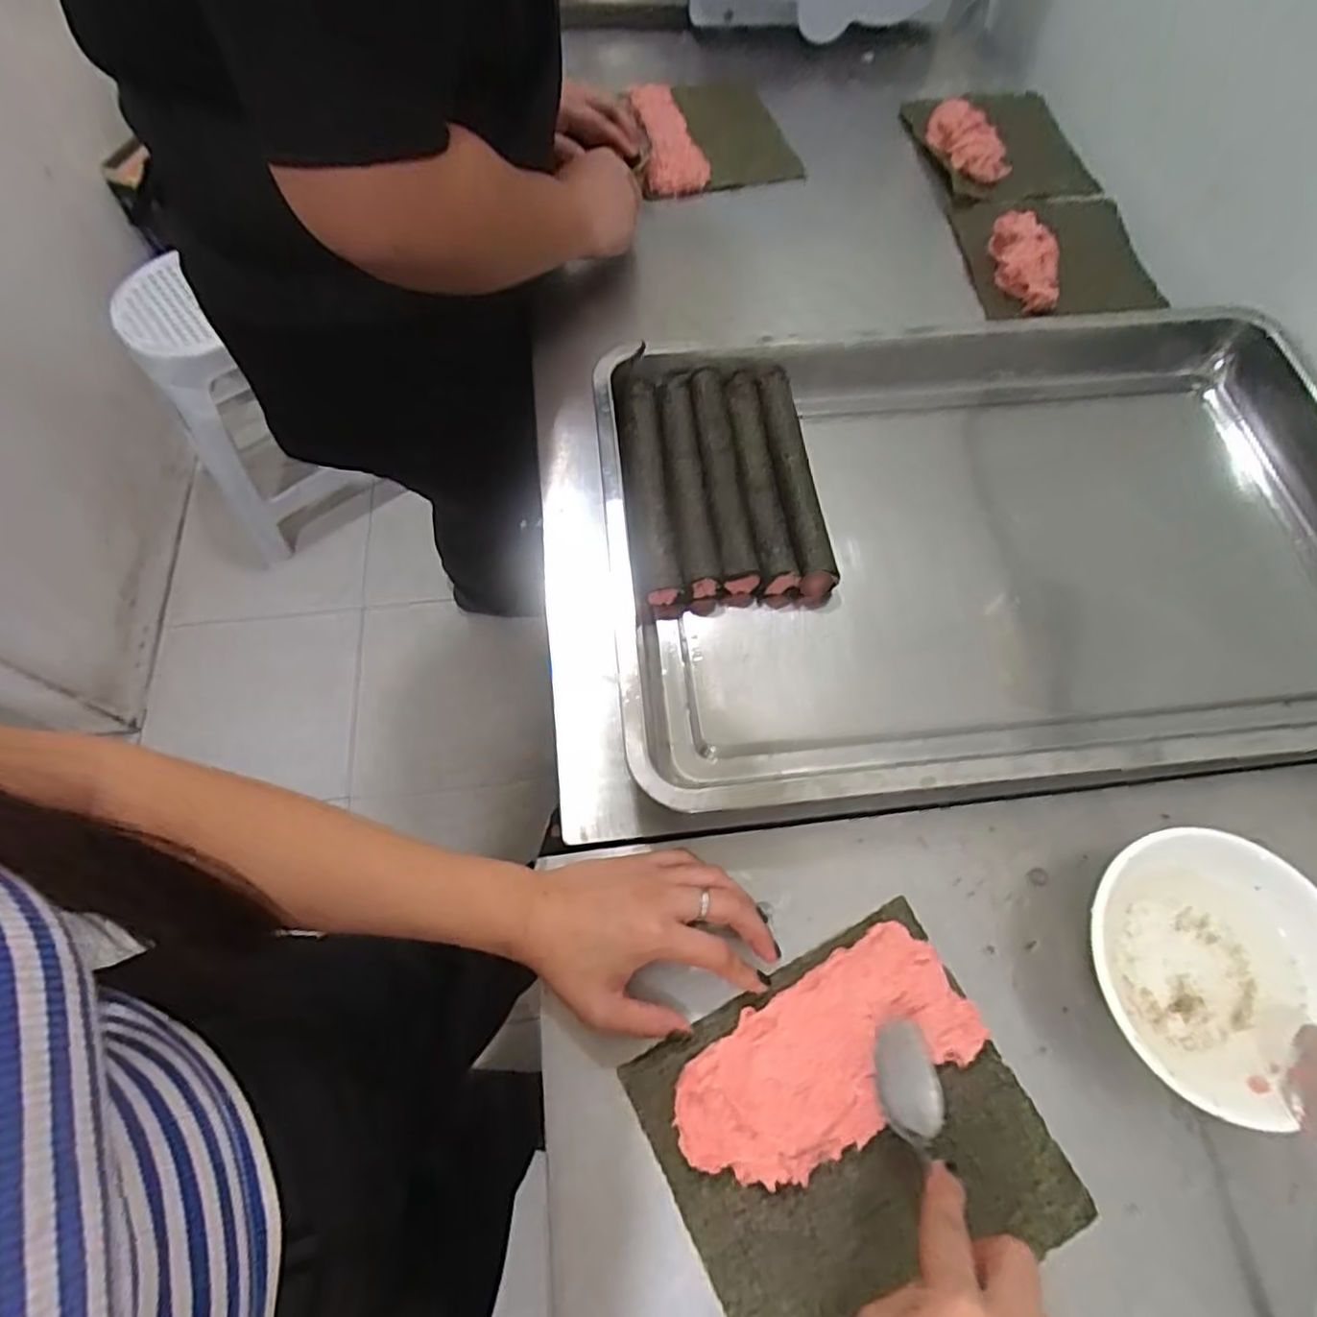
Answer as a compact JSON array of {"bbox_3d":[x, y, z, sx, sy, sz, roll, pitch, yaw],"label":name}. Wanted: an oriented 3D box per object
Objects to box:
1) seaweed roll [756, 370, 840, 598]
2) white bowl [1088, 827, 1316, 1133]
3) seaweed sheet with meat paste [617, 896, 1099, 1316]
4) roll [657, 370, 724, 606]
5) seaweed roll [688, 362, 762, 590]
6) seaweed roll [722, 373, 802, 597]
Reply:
[{"bbox_3d":[0.103,-0.141,0.539,0.030,0.035,0.188,-5,65,-9],"label":"seaweed roll"},{"bbox_3d":[0.310,0.174,0.394,0.135,0.048,0.135,0,64,0],"label":"white bowl"},{"bbox_3d":[0.104,0.257,0.369,0.193,0.018,0.173,-26,67,-12],"label":"seaweed sheet with meat paste"},{"bbox_3d":[0.021,-0.137,0.538,0.028,0.032,0.187,-3,65,-9],"label":"roll"},{"bbox_3d":[0.049,-0.144,0.550,0.028,0.034,0.194,-4,65,-9],"label":"seaweed roll"},{"bbox_3d":[0.076,-0.142,0.547,0.032,0.030,0.192,-5,65,-9],"label":"seaweed roll"}]

